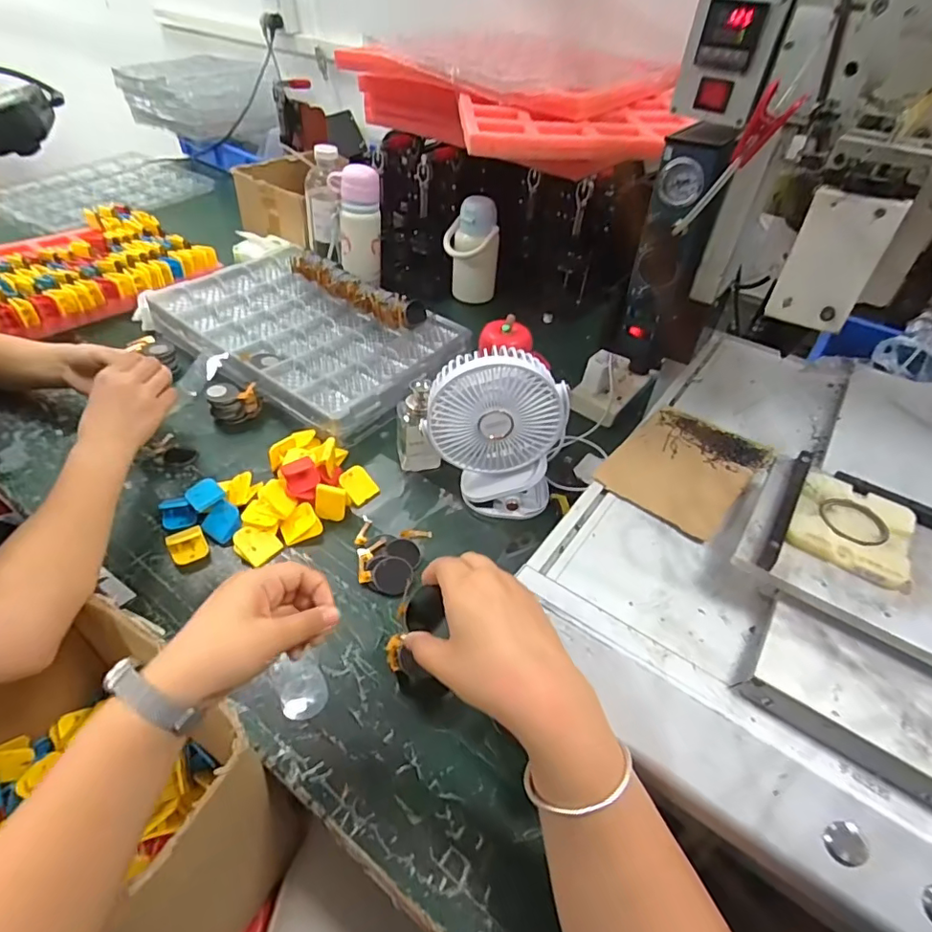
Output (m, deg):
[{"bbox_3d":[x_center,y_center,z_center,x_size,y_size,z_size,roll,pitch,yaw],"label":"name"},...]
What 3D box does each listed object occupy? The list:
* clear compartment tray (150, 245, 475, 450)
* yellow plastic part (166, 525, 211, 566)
[{"bbox_3d":[-0.245,-0.220,0.859,0.497,0.043,0.319,34,50,26],"label":"clear compartment tray"},{"bbox_3d":[-0.300,0.085,0.575,0.036,0.011,0.038,-23,51,-27],"label":"yellow plastic part"}]

